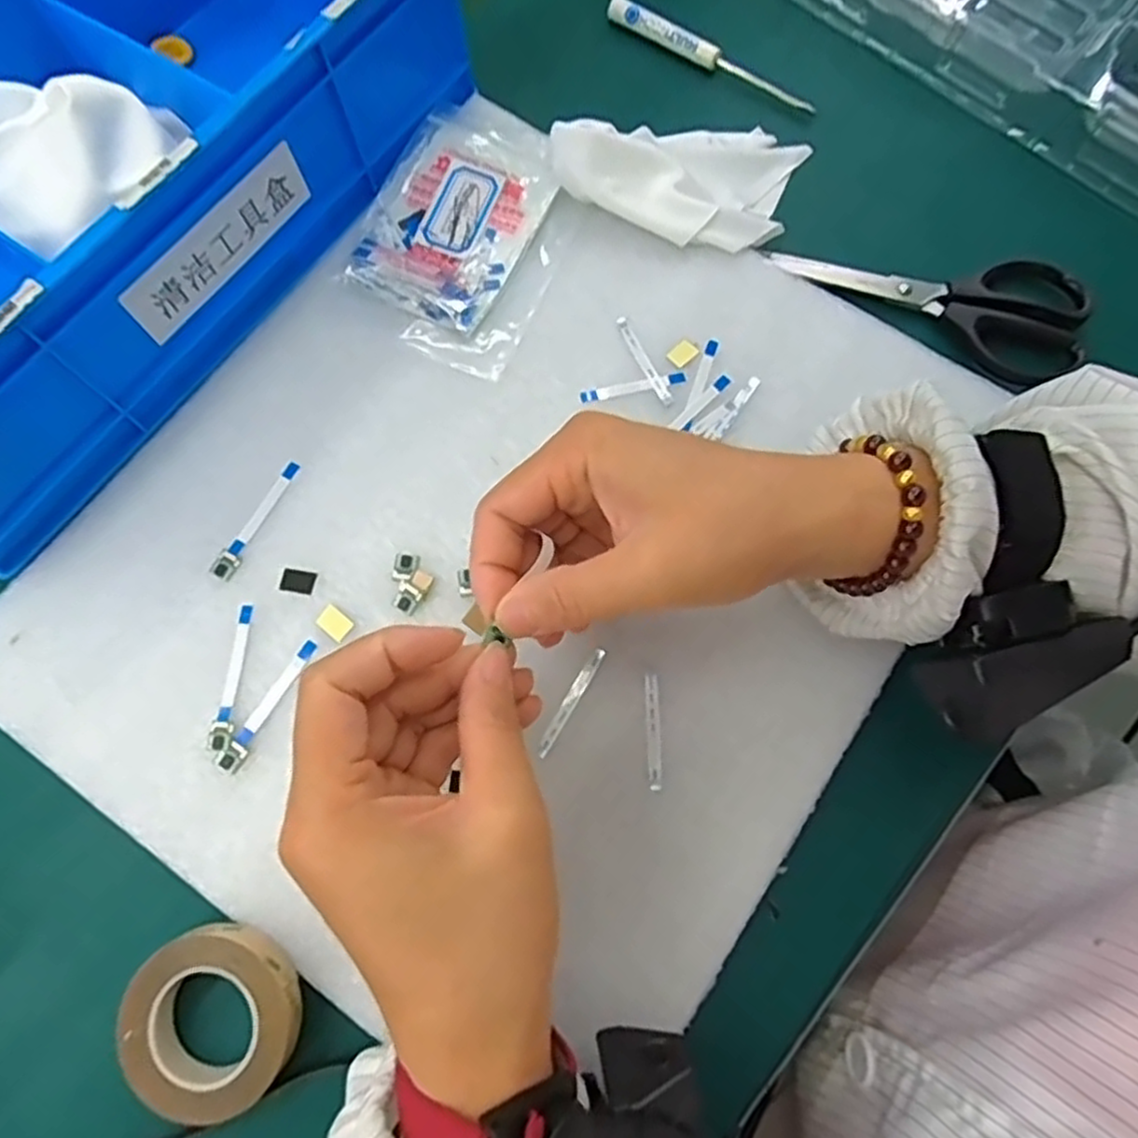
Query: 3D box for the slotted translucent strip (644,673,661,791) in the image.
[{"bbox_3d":[0.035,0.067,0.295,0.006,0.004,0.046,0,74,0],"label":"slotted translucent strip"}]

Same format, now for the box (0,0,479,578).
[{"bbox_3d":[-0.228,-0.200,0.325,0.210,0.083,0.346,34,77,8],"label":"box"}]

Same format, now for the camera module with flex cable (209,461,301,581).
[{"bbox_3d":[-0.139,-0.023,0.318,0.010,0.004,0.060,25,76,6],"label":"camera module with flex cable"}]

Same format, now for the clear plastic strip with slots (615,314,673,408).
[{"bbox_3d":[0.036,-0.100,0.341,0.006,0.004,0.051,-26,76,-7],"label":"clear plastic strip with slots"}]

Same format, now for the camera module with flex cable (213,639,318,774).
[{"bbox_3d":[-0.124,0.057,0.297,0.009,0.005,0.059,32,77,8],"label":"camera module with flex cable"}]

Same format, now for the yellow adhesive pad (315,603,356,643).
[{"bbox_3d":[-0.100,0.022,0.305,0.015,0.004,0.010,40,78,10],"label":"yellow adhesive pad"}]

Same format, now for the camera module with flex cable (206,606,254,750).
[{"bbox_3d":[-0.141,0.044,0.298,0.008,0.004,0.060,4,75,0],"label":"camera module with flex cable"}]

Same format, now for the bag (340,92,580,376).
[{"bbox_3d":[-0.049,-0.172,0.357,0.097,0.011,0.140,23,76,6],"label":"bag"}]

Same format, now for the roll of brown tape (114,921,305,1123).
[{"bbox_3d":[-0.131,0.164,0.263,0.063,0.017,0.060,0,74,0],"label":"roll of brown tape"}]

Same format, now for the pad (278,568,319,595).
[{"bbox_3d":[-0.118,0.005,0.311,0.015,0.004,0.010,11,75,2],"label":"pad"}]

